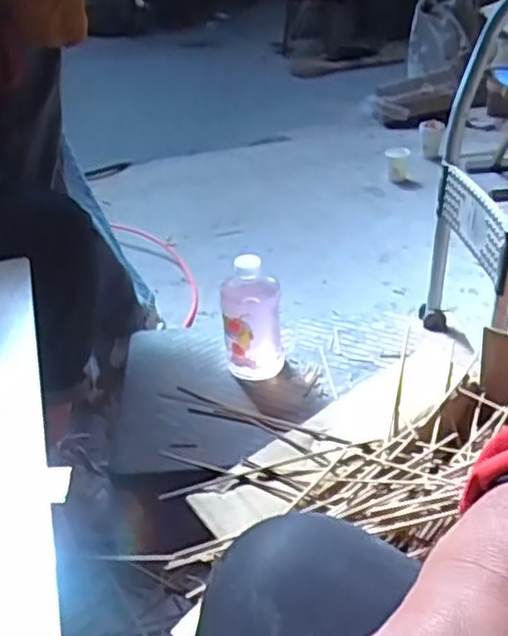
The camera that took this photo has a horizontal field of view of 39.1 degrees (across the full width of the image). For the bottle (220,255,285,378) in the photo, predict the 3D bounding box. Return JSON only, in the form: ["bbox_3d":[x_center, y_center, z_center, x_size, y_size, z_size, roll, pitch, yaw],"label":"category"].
[{"bbox_3d":[-0.003,-0.006,1.157,0.095,0.193,0.110,-3,31,0],"label":"bottle"}]

